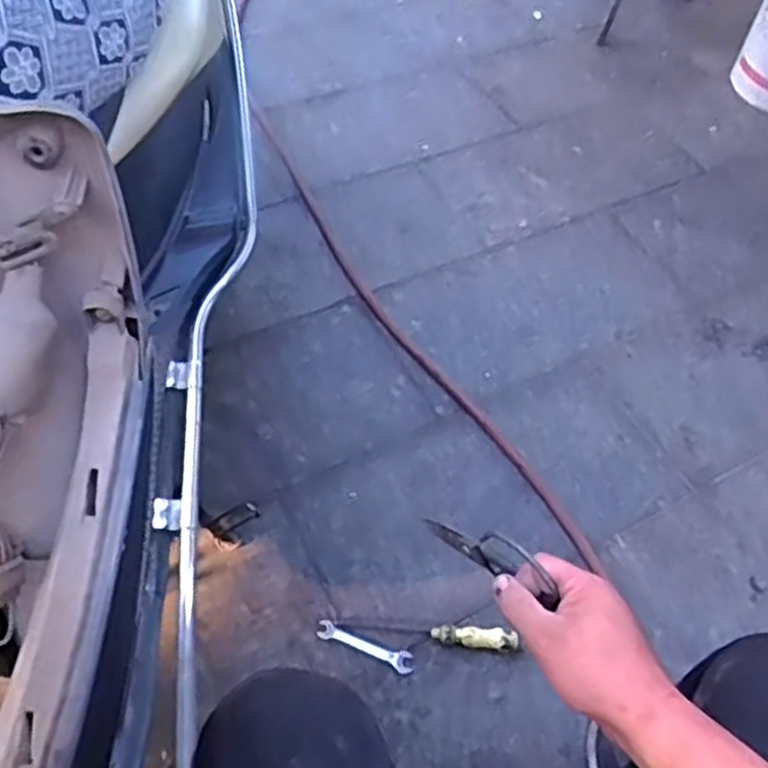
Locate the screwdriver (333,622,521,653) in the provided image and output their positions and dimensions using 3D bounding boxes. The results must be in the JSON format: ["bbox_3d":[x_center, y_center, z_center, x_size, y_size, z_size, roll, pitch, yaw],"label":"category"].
[{"bbox_3d":[0.062,0.346,1.034,0.248,0.023,0.027,8,54,0],"label":"screwdriver"}]

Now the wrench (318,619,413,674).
[{"bbox_3d":[-0.025,0.360,1.017,0.134,0.005,0.028,20,54,9],"label":"wrench"}]

